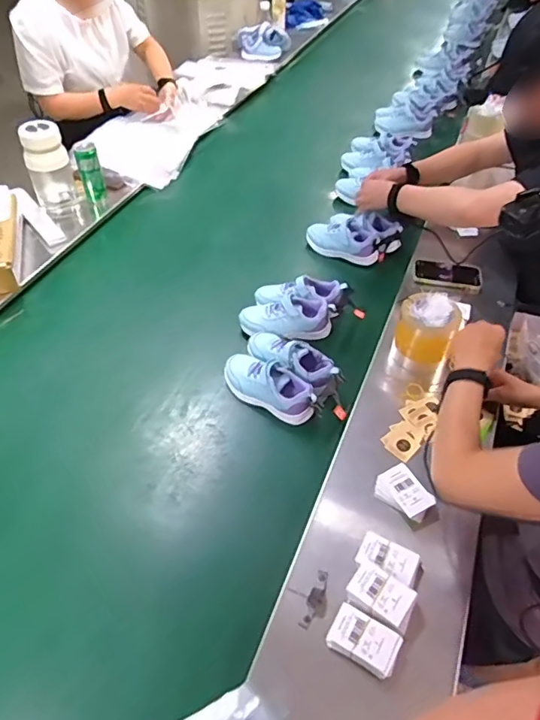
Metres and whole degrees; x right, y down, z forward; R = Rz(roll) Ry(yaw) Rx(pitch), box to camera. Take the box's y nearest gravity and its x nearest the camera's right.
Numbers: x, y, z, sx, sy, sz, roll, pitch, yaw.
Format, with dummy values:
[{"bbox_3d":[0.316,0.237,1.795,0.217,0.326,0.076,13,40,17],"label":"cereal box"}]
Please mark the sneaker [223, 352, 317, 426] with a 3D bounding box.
[{"bbox_3d":[-0.001,0.051,0.972,0.200,0.083,0.079,29,53,24],"label":"sneaker"}]

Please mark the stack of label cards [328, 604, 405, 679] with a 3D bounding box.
[{"bbox_3d":[0.122,0.363,0.661,0.086,0.019,0.056,27,52,22],"label":"stack of label cards"}]

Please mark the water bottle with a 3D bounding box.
[{"bbox_3d":[-0.550,-0.483,1.278,0.109,0.214,0.080,-19,50,-17],"label":"water bottle"}]

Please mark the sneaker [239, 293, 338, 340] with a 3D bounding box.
[{"bbox_3d":[0.037,-0.091,1.084,0.191,0.075,0.085,-10,48,-10],"label":"sneaker"}]

